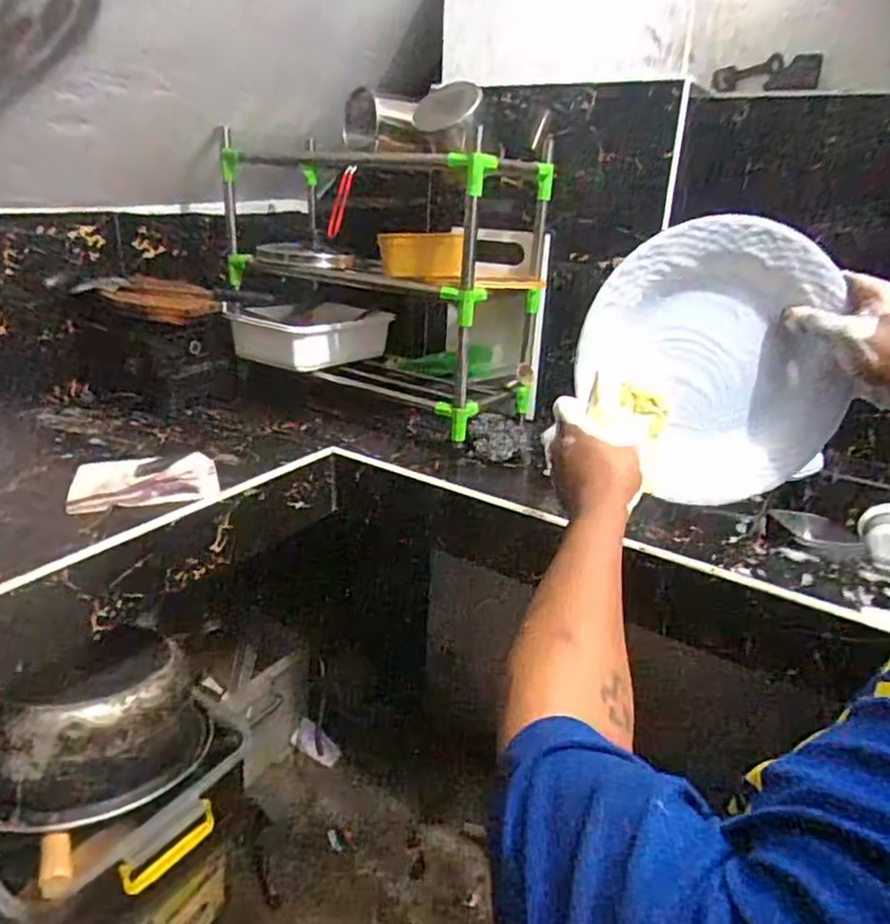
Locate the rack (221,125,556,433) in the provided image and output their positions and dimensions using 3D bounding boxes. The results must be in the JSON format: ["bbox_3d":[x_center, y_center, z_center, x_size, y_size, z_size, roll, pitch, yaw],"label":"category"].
[{"bbox_3d":[-0.136,-0.359,1.248,0.637,0.416,0.298,14,26,25],"label":"rack"}]

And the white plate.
[{"bbox_3d":[0.246,-0.090,0.598,0.239,0.233,0.051,1,24,-7],"label":"white plate"}]

